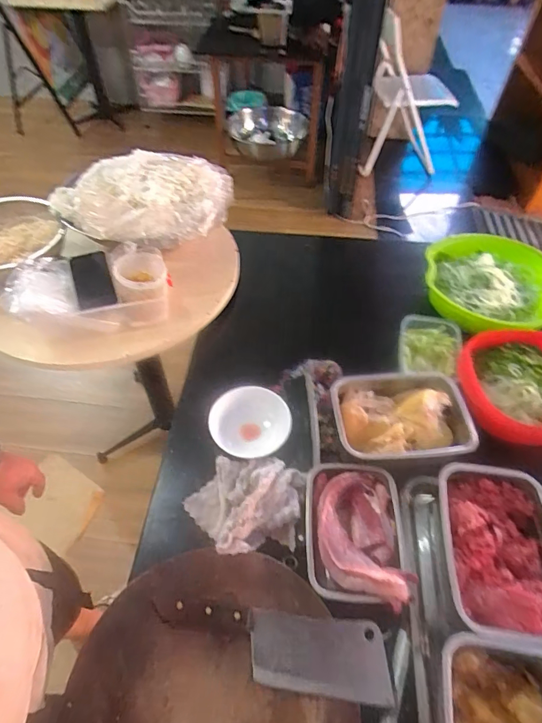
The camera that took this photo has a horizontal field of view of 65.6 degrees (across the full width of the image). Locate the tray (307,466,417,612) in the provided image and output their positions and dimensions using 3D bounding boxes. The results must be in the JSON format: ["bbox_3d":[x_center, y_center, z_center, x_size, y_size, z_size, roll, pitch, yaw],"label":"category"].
[{"bbox_3d":[0.122,0.243,0.610,0.135,0.071,0.191,2,52,1],"label":"tray"}]

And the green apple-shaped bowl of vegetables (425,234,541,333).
[{"bbox_3d":[0.458,-0.170,0.881,0.235,0.088,0.295,-31,58,-23],"label":"green apple-shaped bowl of vegetables"}]

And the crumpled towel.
[{"bbox_3d":[-0.043,0.220,0.647,0.184,0.060,0.142,2,52,1],"label":"crumpled towel"}]

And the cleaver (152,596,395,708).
[{"bbox_3d":[-0.001,0.354,0.519,0.289,0.016,0.082,5,52,3],"label":"cleaver"}]

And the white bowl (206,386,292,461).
[{"bbox_3d":[-0.036,0.110,0.733,0.137,0.058,0.119,-12,53,-10],"label":"white bowl"}]

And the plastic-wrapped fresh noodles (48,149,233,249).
[{"bbox_3d":[-0.276,-0.362,0.904,0.388,0.091,0.263,-9,53,-8],"label":"plastic-wrapped fresh noodles"}]

